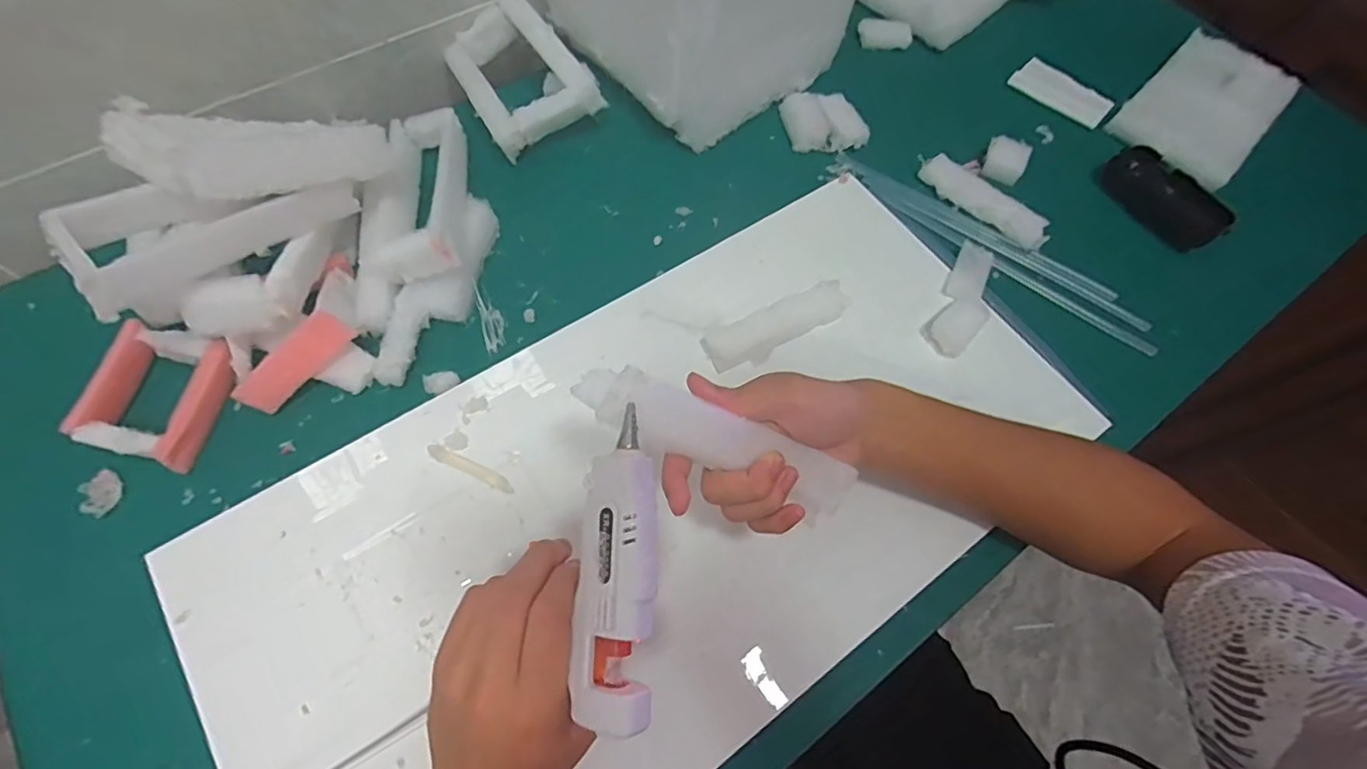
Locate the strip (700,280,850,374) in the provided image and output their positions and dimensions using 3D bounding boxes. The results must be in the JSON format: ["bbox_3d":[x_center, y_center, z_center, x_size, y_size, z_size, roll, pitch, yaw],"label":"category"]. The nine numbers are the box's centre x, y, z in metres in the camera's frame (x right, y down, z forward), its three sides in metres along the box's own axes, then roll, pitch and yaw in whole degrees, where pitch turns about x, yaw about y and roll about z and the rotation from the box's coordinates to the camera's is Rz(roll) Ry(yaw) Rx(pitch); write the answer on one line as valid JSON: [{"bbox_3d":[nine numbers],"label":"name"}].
[{"bbox_3d":[0.075,-0.046,0.452,0.121,0.014,0.035,-25,67,-14],"label":"strip"}]

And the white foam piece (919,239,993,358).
[{"bbox_3d":[0.231,-0.072,0.475,0.040,0.010,0.121,30,66,13],"label":"white foam piece"}]

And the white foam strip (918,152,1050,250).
[{"bbox_3d":[0.270,-0.166,0.523,0.031,0.019,0.122,-38,70,-19],"label":"white foam strip"}]

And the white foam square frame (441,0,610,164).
[{"bbox_3d":[-0.147,-0.279,0.522,0.098,0.026,0.140,-34,76,3],"label":"white foam square frame"}]

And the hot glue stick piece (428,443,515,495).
[{"bbox_3d":[-0.145,0.057,0.398,0.065,0.005,0.010,24,65,10],"label":"hot glue stick piece"}]

